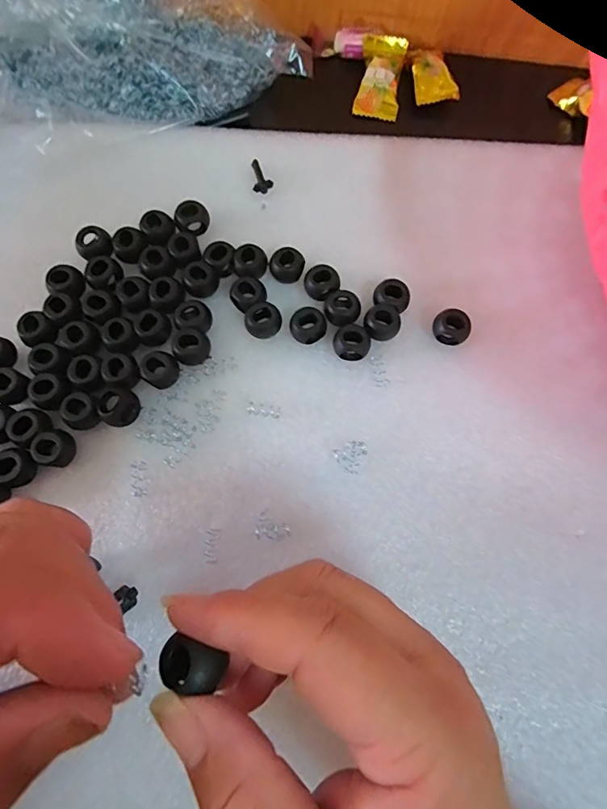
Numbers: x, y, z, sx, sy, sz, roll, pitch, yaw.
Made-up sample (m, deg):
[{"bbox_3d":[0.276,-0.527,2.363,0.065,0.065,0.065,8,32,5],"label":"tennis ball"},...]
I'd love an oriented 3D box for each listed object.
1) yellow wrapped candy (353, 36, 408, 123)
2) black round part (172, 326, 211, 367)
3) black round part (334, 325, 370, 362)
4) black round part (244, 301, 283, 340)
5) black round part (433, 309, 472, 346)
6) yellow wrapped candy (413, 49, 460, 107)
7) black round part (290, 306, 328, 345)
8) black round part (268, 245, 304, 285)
[{"bbox_3d":[0.048,-0.202,0.282,0.026,0.012,0.053,9,75,2],"label":"yellow wrapped candy"},{"bbox_3d":[-0.054,-0.027,0.219,0.016,0.009,0.016,0,74,-1],"label":"black round part"},{"bbox_3d":[0.023,-0.029,0.221,0.017,0.010,0.015,13,75,3],"label":"black round part"},{"bbox_3d":[-0.020,-0.041,0.225,0.018,0.012,0.015,-9,75,-3],"label":"black round part"},{"bbox_3d":[0.072,-0.037,0.225,0.018,0.012,0.015,37,77,9],"label":"black round part"},{"bbox_3d":[0.080,-0.201,0.280,0.026,0.010,0.031,-9,75,-3],"label":"yellow wrapped candy"},{"bbox_3d":[0.002,-0.039,0.225,0.017,0.010,0.015,-36,78,-10],"label":"black round part"},{"bbox_3d":[-0.009,-0.070,0.234,0.017,0.012,0.015,1,74,-1],"label":"black round part"}]

